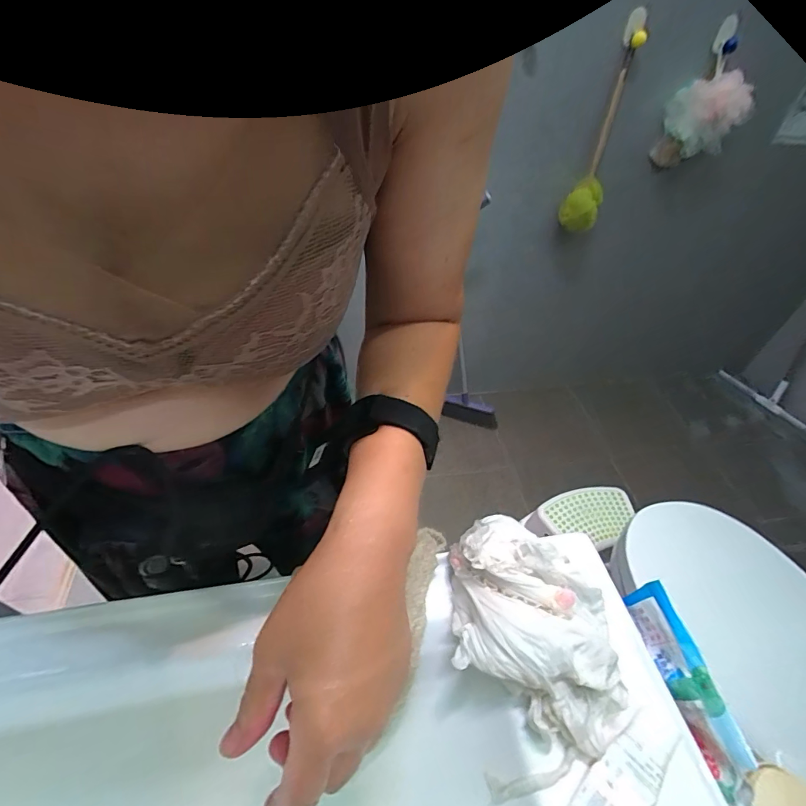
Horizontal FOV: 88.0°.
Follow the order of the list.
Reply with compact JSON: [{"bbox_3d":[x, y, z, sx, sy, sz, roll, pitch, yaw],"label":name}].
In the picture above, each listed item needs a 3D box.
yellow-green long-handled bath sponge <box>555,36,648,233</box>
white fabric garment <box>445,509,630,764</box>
[{"bbox_3d":[0.522,-0.680,1.088,0.099,0.415,0.118,19,45,13],"label":"yellow-green long-handled bath sponge"},{"bbox_3d":[0.106,0.173,0.330,0.161,0.074,0.103,32,49,24],"label":"white fabric garment"}]

